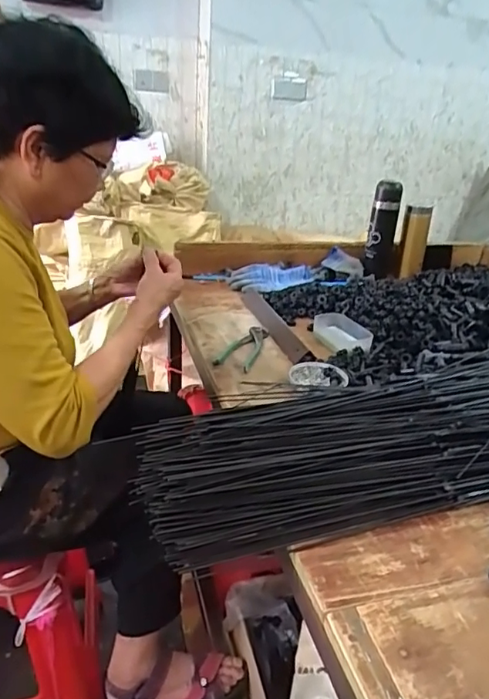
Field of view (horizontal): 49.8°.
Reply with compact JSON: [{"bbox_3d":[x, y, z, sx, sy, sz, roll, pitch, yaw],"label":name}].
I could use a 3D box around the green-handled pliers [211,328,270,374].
[{"bbox_3d":[0.000,-0.004,0.920,0.061,0.009,0.162,11,27,14],"label":"green-handled pliers"}]

